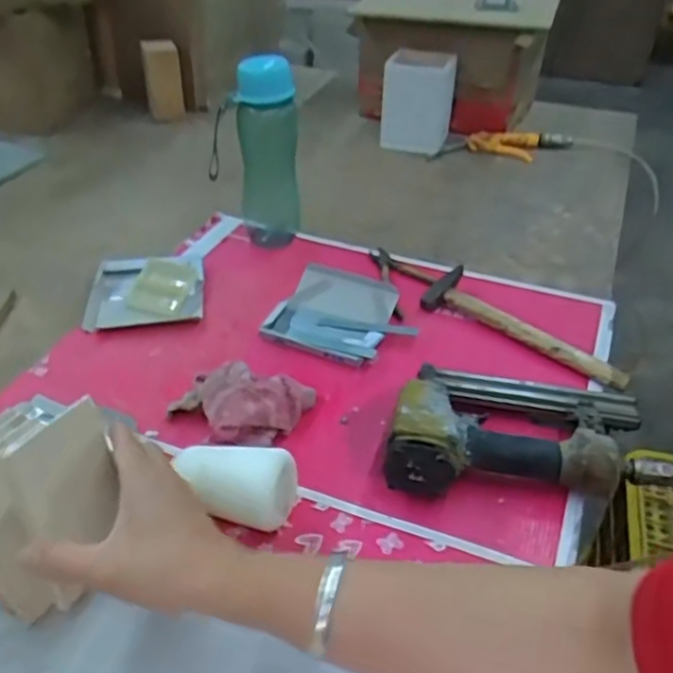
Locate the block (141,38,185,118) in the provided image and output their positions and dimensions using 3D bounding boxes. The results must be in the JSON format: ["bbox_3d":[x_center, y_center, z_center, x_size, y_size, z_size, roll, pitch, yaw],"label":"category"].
[{"bbox_3d":[-0.327,-0.490,1.257,0.068,0.120,0.051,-10,38,-15],"label":"block"}]

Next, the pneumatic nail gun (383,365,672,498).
[{"bbox_3d":[0.169,0.081,0.604,0.240,0.062,0.149,4,37,3],"label":"pneumatic nail gun"}]

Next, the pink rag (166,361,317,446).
[{"bbox_3d":[-0.091,0.061,0.636,0.141,0.045,0.075,-1,37,-3],"label":"pink rag"}]

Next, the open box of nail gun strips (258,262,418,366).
[{"bbox_3d":[0.004,-0.025,0.767,0.149,0.030,0.130,19,40,22],"label":"open box of nail gun strips"}]

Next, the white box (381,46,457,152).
[{"bbox_3d":[0.143,-0.414,1.178,0.121,0.160,0.086,5,37,5],"label":"white box"}]

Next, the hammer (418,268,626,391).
[{"bbox_3d":[0.217,-0.011,0.756,0.245,0.027,0.072,29,45,32],"label":"hammer"}]

